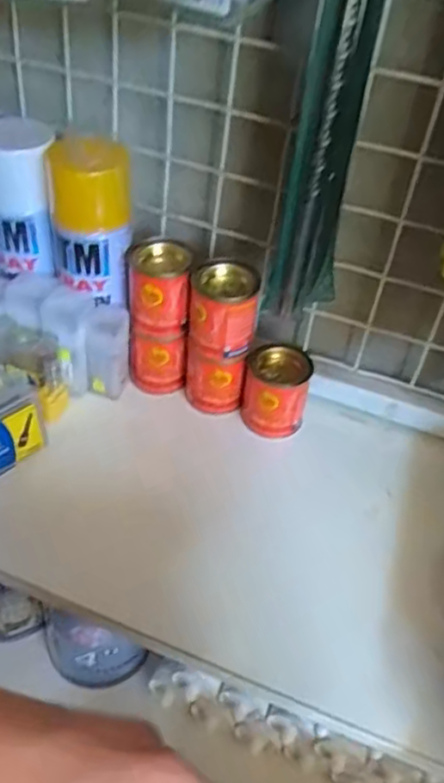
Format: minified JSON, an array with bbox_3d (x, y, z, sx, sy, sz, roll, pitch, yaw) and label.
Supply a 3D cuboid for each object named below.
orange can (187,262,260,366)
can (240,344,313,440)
[{"bbox_3d":[0.001,-0.065,0.551,0.055,0.069,0.051,4,40,-5],"label":"orange can"},{"bbox_3d":[0.046,0.002,0.585,0.054,0.072,0.050,4,40,-4],"label":"can"}]

